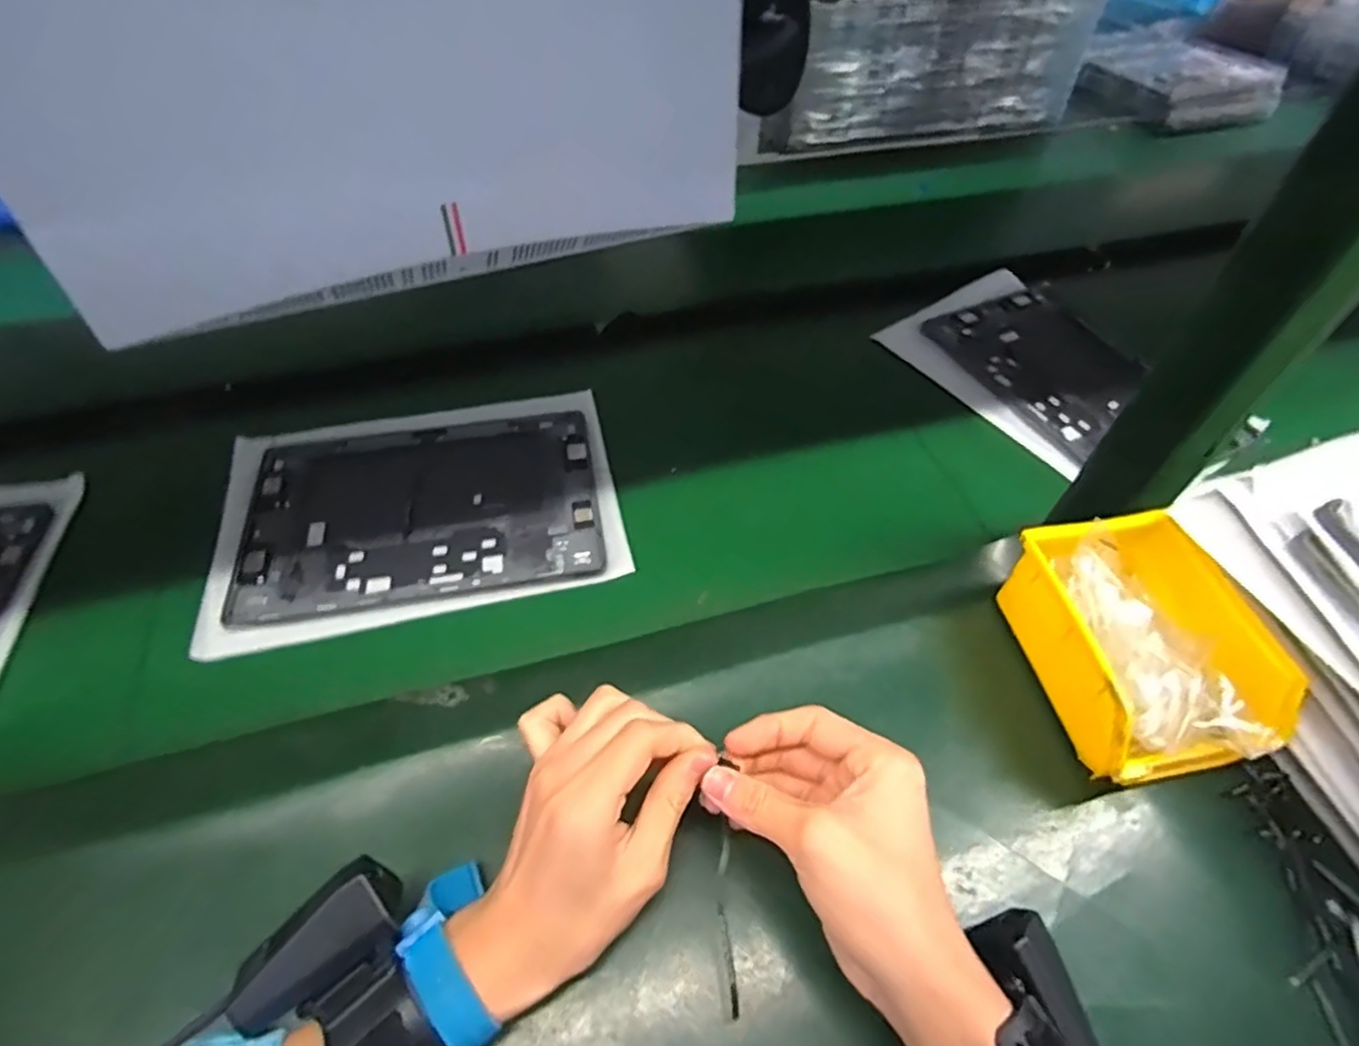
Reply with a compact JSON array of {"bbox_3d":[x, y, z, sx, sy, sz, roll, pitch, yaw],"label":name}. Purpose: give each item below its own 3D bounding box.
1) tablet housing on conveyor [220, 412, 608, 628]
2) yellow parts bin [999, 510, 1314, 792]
[{"bbox_3d":[-0.193,-0.014,0.512,0.256,0.006,0.168,-9,53,-8],"label":"tablet housing on conveyor"},{"bbox_3d":[0.275,0.075,0.404,0.108,0.081,0.137,-7,52,-6],"label":"yellow parts bin"}]

